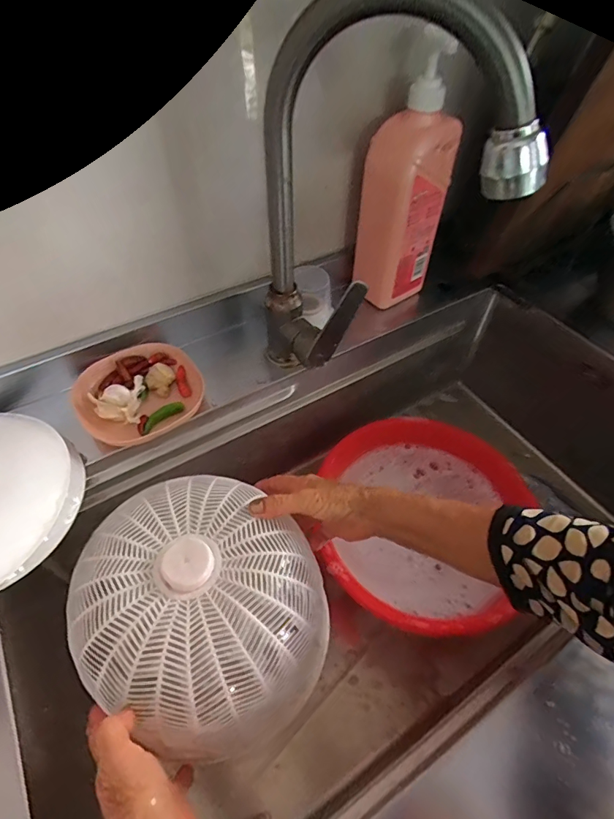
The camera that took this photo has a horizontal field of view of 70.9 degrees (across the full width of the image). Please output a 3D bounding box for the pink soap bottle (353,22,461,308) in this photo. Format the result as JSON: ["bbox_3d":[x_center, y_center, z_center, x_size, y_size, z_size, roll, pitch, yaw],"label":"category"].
[{"bbox_3d":[0.111,-0.249,0.504,0.080,0.246,0.072,-31,57,-22],"label":"pink soap bottle"}]

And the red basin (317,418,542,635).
[{"bbox_3d":[0.152,0.141,0.557,0.253,0.082,0.268,0,51,1],"label":"red basin"}]

